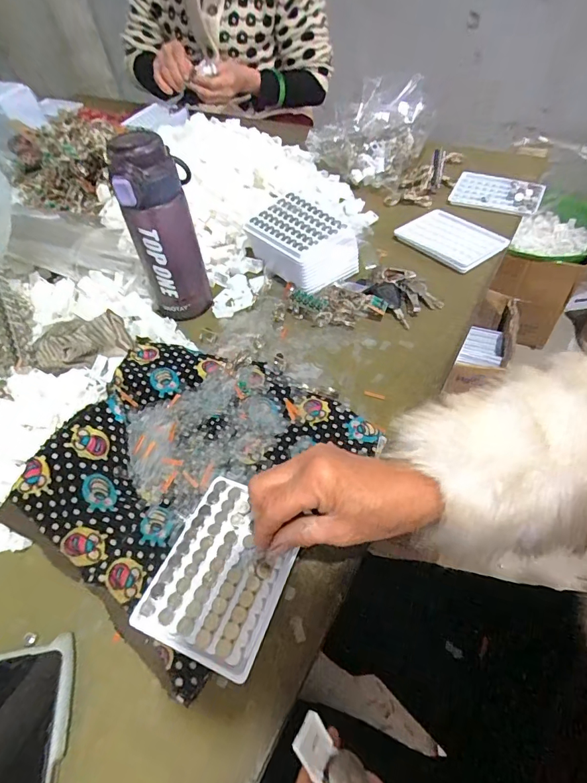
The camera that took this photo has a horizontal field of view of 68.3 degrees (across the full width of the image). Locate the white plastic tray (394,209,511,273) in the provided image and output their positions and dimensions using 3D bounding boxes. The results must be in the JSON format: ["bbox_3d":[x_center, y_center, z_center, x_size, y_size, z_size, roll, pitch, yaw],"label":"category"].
[{"bbox_3d":[0.227,-0.216,0.611,0.099,0.018,0.127,-29,55,-19],"label":"white plastic tray"}]

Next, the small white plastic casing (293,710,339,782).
[{"bbox_3d":[0.011,0.188,0.230,0.004,0.029,0.020,-15,18,45],"label":"small white plastic casing"}]

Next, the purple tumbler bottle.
[{"bbox_3d":[-0.147,-0.187,0.502,0.083,0.191,0.069,-22,53,-14],"label":"purple tumbler bottle"}]

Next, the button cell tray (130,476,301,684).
[{"bbox_3d":[-0.053,0.136,0.339,0.094,0.014,0.126,17,54,16],"label":"button cell tray"}]

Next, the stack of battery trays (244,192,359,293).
[{"bbox_3d":[0.010,-0.196,0.579,0.092,0.067,0.143,-35,57,-23],"label":"stack of battery trays"}]

